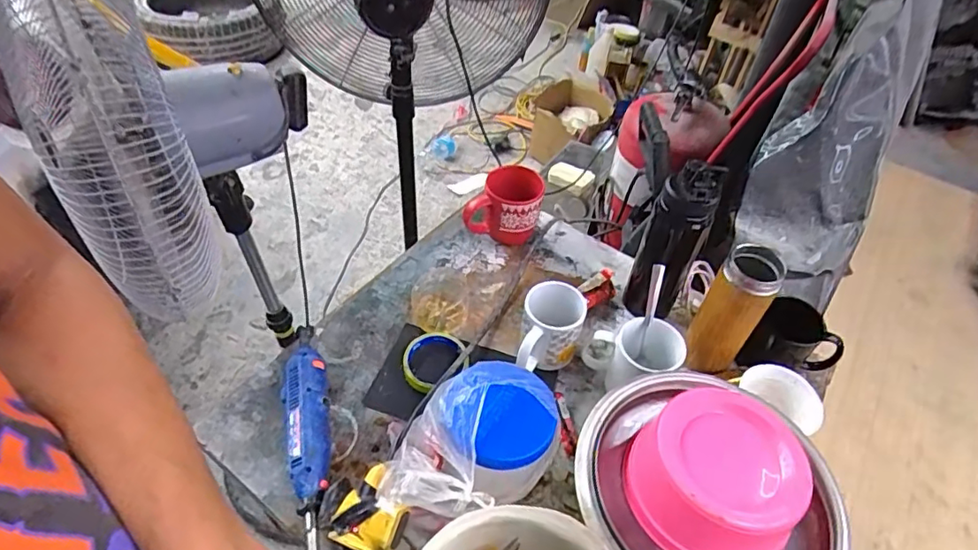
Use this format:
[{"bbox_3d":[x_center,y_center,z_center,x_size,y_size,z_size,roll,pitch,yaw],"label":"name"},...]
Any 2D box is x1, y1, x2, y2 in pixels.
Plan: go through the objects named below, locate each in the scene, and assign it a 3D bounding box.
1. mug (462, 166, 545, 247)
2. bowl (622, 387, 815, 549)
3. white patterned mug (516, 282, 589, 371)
[{"bbox_3d":[0.025,-0.109,0.901,0.113,0.108,0.089,15,47,9],"label":"mug"},{"bbox_3d":[0.215,0.189,0.527,0.143,0.076,0.142,2,46,-2],"label":"bowl"},{"bbox_3d":[0.081,0.078,0.751,0.078,0.093,0.108,8,47,3],"label":"white patterned mug"}]

